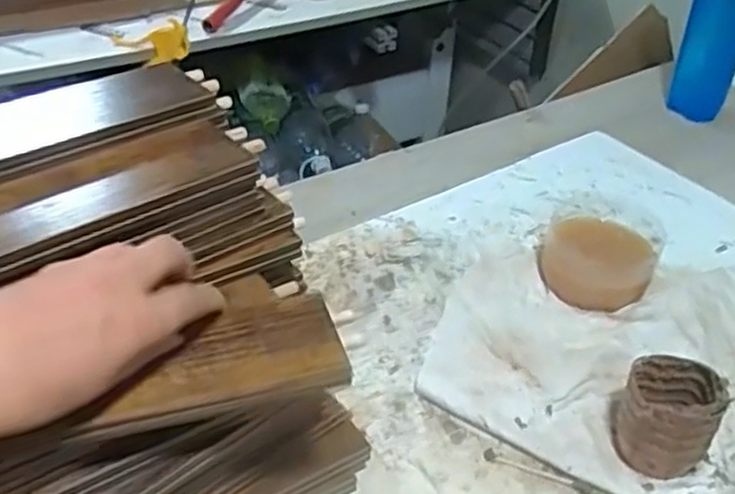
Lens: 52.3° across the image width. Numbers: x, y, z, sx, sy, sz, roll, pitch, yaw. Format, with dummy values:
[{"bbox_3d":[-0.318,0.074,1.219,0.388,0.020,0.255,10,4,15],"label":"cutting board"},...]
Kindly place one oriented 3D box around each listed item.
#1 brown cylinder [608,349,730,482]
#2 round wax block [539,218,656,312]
[{"bbox_3d":[0.223,0.127,0.559,0.062,0.074,0.071,13,39,12],"label":"brown cylinder"},{"bbox_3d":[0.218,0.014,0.716,0.102,0.057,0.081,14,39,13],"label":"round wax block"}]

